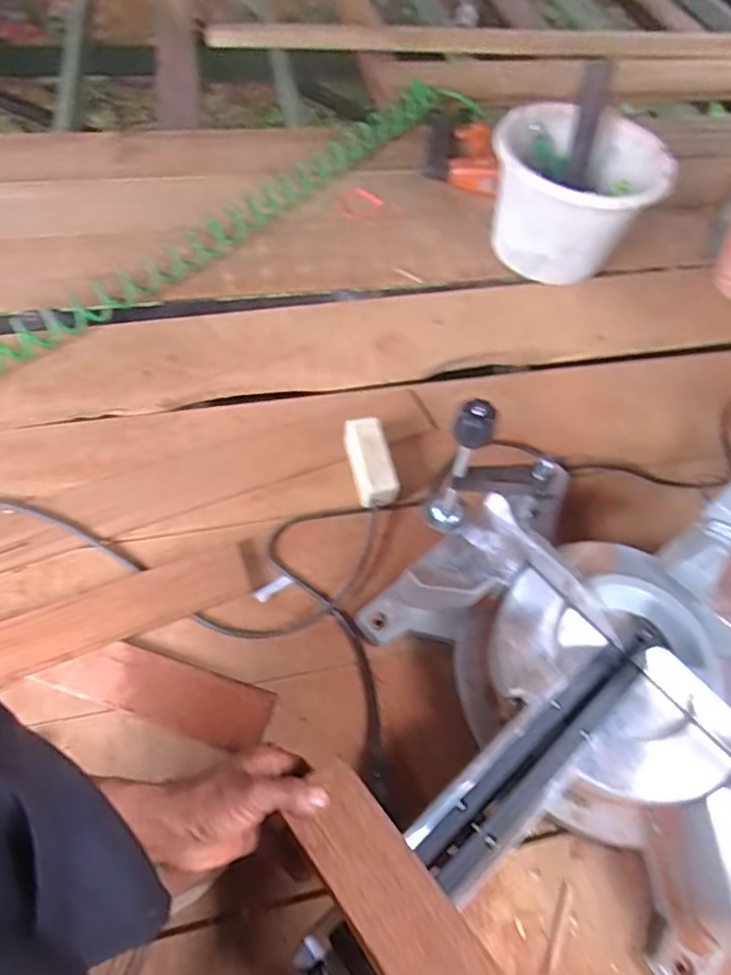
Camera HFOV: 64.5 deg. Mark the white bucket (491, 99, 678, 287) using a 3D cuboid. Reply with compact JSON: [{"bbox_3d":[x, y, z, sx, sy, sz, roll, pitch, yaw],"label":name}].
[{"bbox_3d":[0.338,-0.489,0.975,0.247,0.184,0.247,2,58,-3],"label":"white bucket"}]

